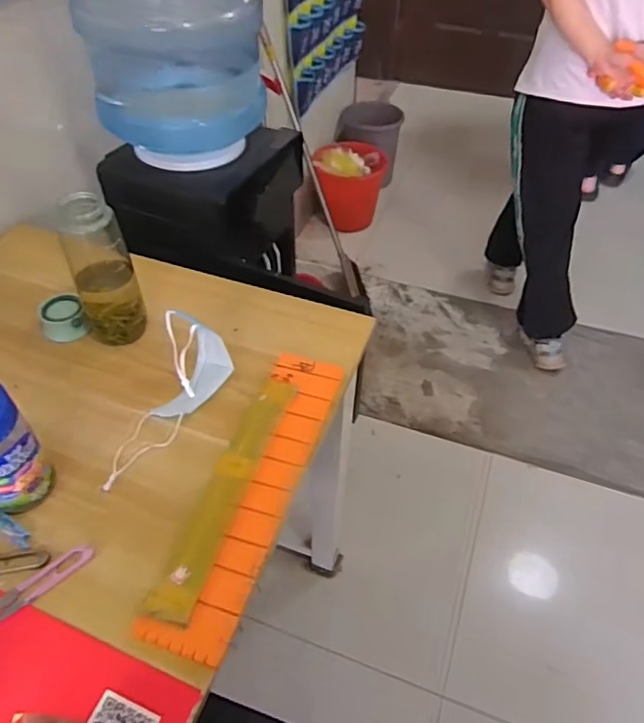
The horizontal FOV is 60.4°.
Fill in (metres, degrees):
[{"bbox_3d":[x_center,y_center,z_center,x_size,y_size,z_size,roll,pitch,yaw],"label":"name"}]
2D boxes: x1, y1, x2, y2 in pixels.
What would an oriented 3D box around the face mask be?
[{"bbox_3d":[-0.183,0.046,0.635,0.072,0.076,0.213,19,62,17],"label":"face mask"}]

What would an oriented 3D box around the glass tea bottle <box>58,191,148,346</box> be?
[{"bbox_3d":[-0.269,-0.106,0.681,0.072,0.189,0.058,-21,50,-19],"label":"glass tea bottle"}]

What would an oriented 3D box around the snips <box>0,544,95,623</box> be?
[{"bbox_3d":[-0.262,0.206,0.519,0.097,0.005,0.025,-33,55,-28],"label":"snips"}]

